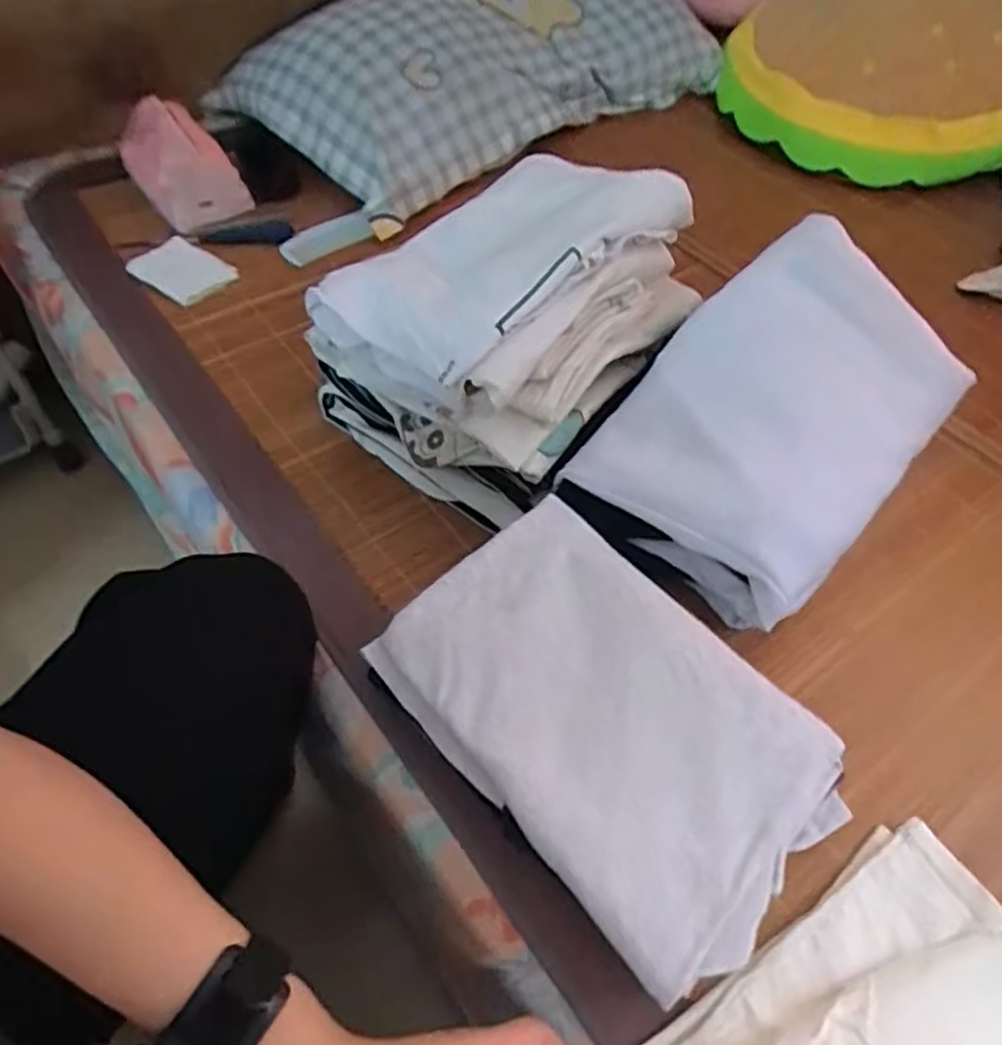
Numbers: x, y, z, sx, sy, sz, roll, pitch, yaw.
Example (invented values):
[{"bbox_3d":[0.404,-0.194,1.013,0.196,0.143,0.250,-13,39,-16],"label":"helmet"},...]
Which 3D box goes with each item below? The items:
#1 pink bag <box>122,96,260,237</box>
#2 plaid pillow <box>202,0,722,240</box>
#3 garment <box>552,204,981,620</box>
[{"bbox_3d":[-0.334,-0.379,0.760,0.101,0.107,0.112,-21,58,-17],"label":"pink bag"},{"bbox_3d":[-0.018,-0.585,0.913,0.620,0.115,0.253,-37,64,-25],"label":"plaid pillow"},{"bbox_3d":[0.200,-0.077,0.536,0.184,0.066,0.260,42,80,10],"label":"garment"}]

